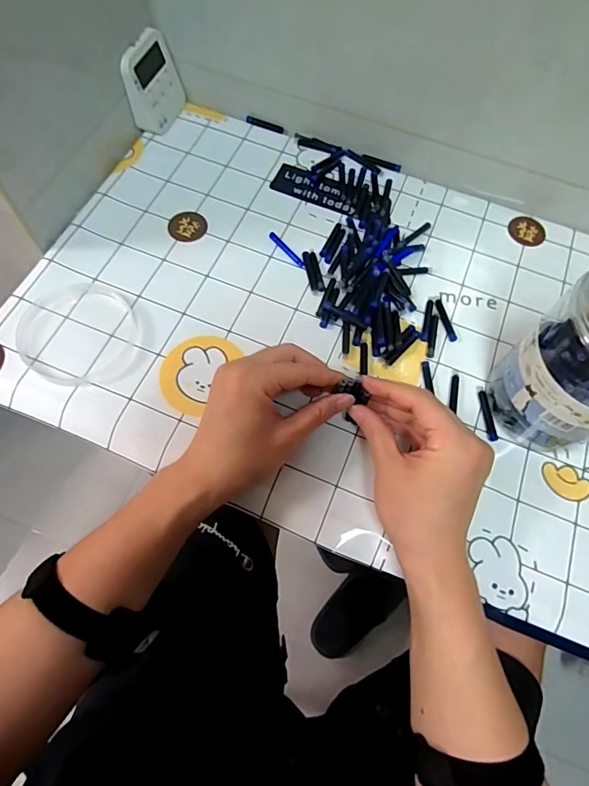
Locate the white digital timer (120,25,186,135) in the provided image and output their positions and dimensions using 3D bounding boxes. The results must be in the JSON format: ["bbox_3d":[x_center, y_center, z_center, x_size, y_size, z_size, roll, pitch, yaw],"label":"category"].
[{"bbox_3d":[-0.161,-0.344,0.518,0.021,0.082,0.078,13,67,22],"label":"white digital timer"}]

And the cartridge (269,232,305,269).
[{"bbox_3d":[-0.007,-0.147,0.477,0.008,0.004,0.055,-37,74,-17],"label":"cartridge"}]

